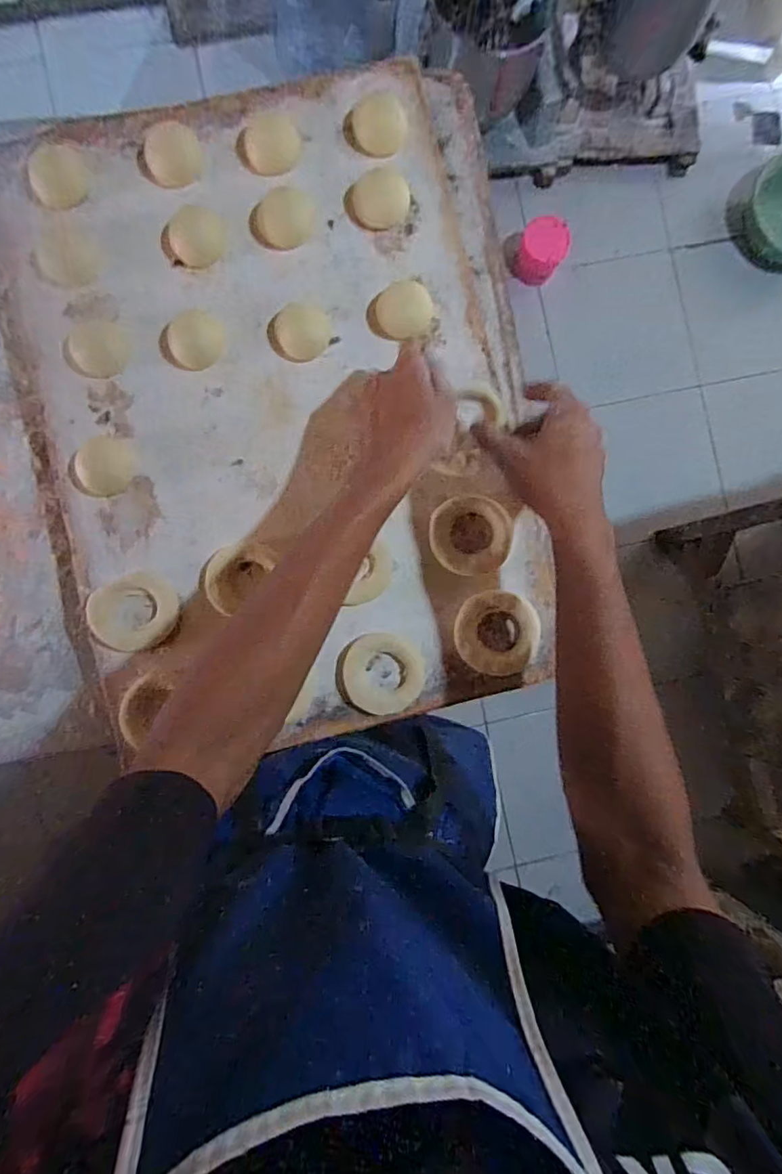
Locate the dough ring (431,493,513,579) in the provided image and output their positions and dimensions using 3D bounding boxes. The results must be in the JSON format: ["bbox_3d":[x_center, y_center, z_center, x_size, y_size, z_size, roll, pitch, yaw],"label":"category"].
[{"bbox_3d":[0.072,-0.047,0.475,0.070,0.010,0.071,-1,89,-4],"label":"dough ring"}]

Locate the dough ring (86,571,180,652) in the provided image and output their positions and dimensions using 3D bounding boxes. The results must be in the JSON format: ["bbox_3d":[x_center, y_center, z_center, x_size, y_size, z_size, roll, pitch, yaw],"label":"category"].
[{"bbox_3d":[-0.227,0.024,0.471,0.075,0.007,0.063,-34,91,-4],"label":"dough ring"}]

